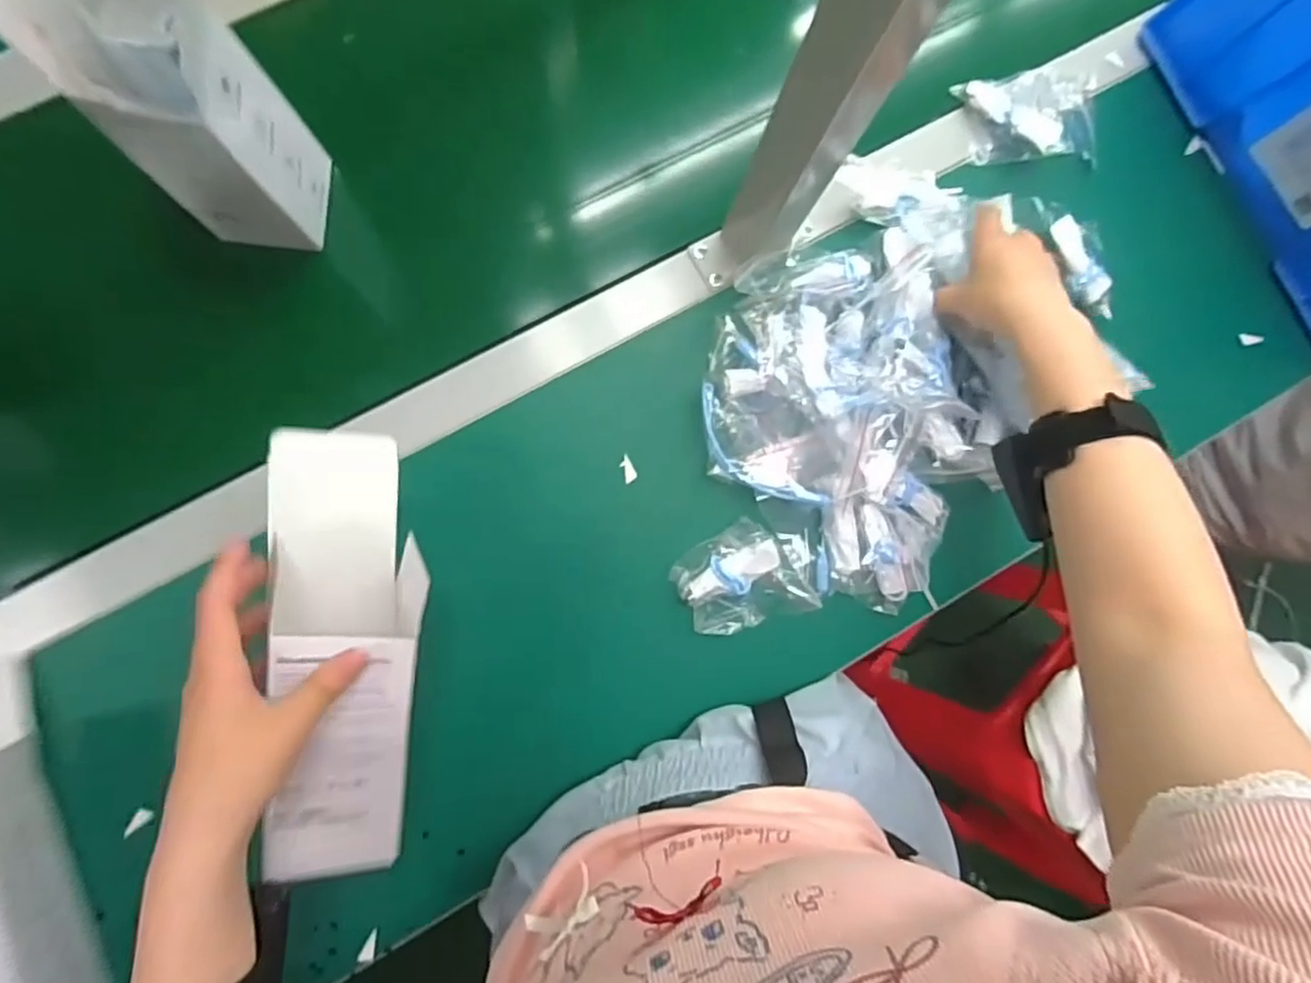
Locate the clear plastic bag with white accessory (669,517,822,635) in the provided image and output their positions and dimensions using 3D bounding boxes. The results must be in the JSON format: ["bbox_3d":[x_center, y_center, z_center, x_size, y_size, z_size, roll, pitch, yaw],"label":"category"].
[{"bbox_3d":[0.063,0.070,0.504,0.083,0.018,0.083,-33,91,-7],"label":"clear plastic bag with white accessory"}]

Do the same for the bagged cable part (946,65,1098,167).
[{"bbox_3d":[0.312,-0.306,0.557,0.112,0.029,0.085,-12,88,-7],"label":"bagged cable part"}]

